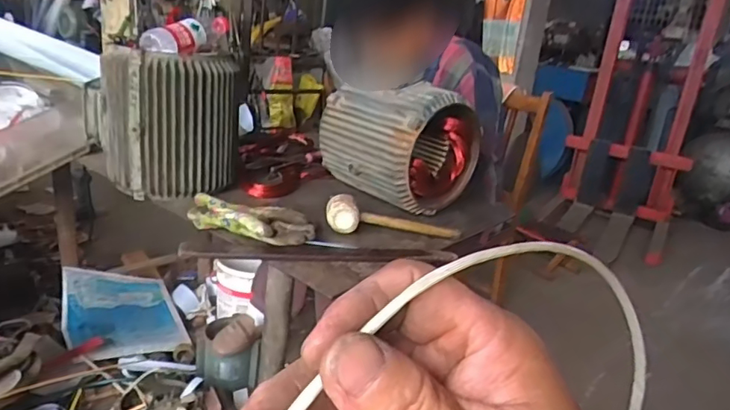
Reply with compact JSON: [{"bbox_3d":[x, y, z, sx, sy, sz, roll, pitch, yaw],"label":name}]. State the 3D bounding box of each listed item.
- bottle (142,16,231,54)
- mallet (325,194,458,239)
[{"bbox_3d":[-0.350,-0.338,1.084,0.056,0.055,0.204,18,35,28],"label":"bottle"},{"bbox_3d":[0.057,0.031,1.044,0.261,0.065,0.063,2,19,-18],"label":"mallet"}]

